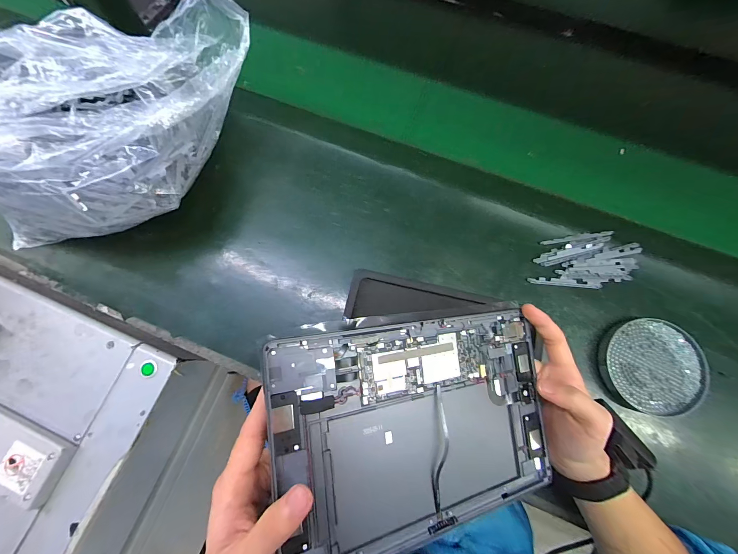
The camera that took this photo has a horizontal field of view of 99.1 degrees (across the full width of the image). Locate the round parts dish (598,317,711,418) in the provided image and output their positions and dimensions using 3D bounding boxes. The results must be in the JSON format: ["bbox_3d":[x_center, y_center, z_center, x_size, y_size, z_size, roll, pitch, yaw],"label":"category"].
[{"bbox_3d":[0.354,0.112,0.397,0.120,0.027,0.113,0,77,1],"label":"round parts dish"}]

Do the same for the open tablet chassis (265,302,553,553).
[{"bbox_3d":[0.050,0.121,0.266,0.250,0.011,0.168,-4,84,-24],"label":"open tablet chassis"}]

